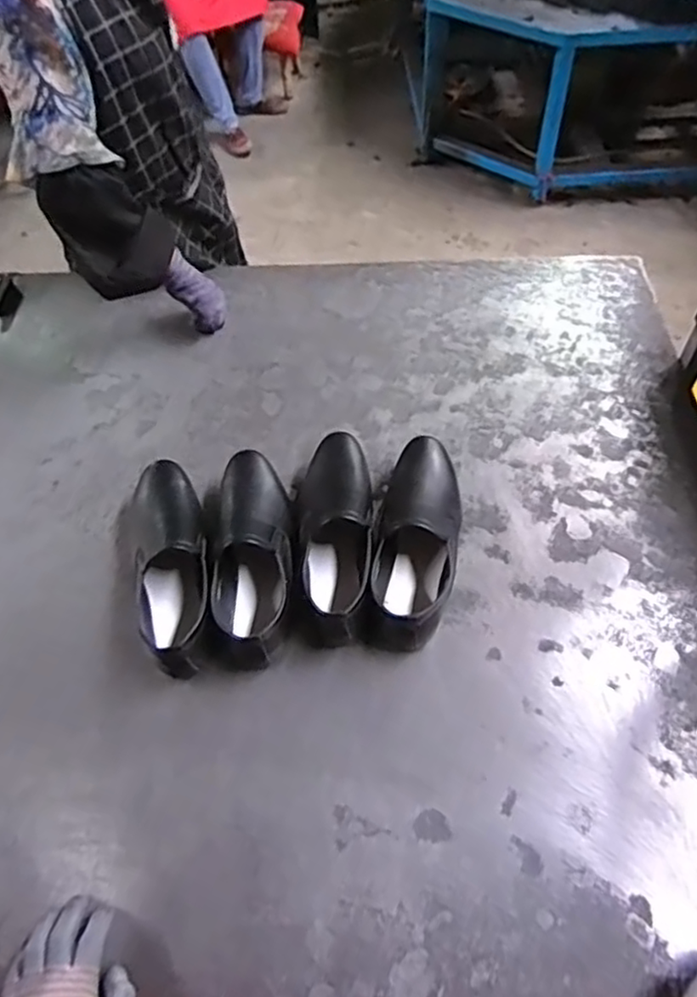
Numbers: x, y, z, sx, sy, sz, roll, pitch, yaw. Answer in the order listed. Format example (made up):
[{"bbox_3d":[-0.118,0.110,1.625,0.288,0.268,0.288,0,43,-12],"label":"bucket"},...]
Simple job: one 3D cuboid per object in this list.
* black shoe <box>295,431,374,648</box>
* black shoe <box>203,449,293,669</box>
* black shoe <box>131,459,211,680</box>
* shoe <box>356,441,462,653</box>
[{"bbox_3d":[-0.019,0.038,0.834,0.097,0.078,0.291,-2,55,1],"label":"black shoe"},{"bbox_3d":[-0.117,0.058,0.813,0.100,0.072,0.290,-1,55,2],"label":"black shoe"},{"bbox_3d":[-0.217,0.075,0.810,0.094,0.077,0.290,-14,56,-7],"label":"black shoe"},{"bbox_3d":[0.086,0.044,0.827,0.102,0.073,0.297,7,56,8],"label":"shoe"}]

